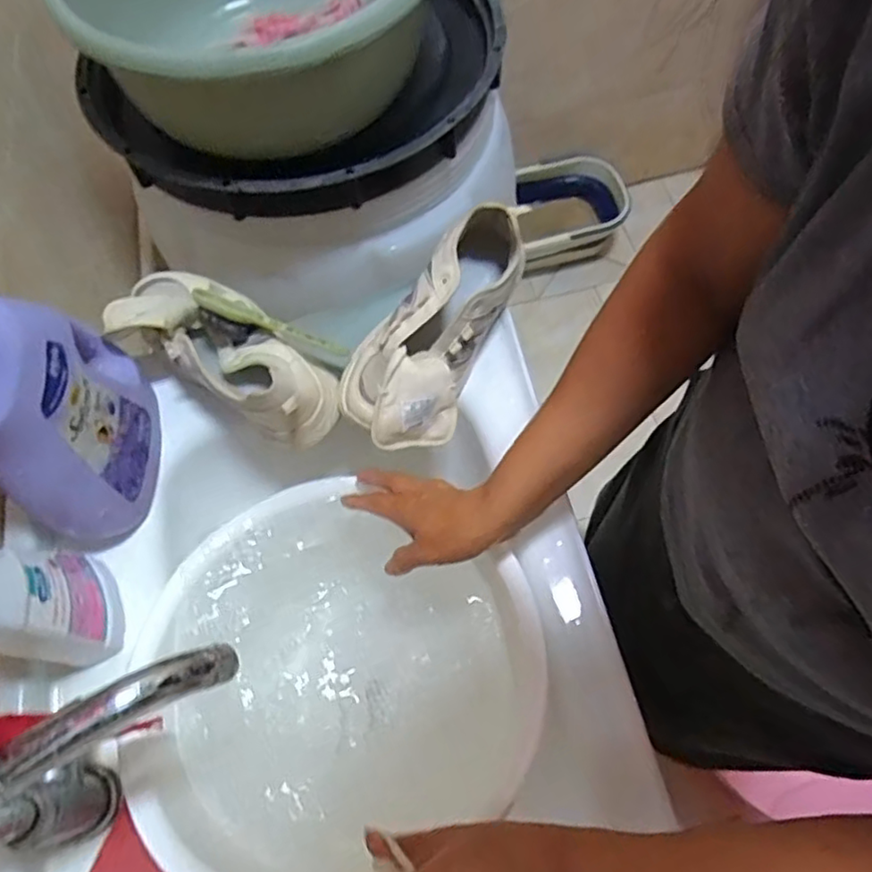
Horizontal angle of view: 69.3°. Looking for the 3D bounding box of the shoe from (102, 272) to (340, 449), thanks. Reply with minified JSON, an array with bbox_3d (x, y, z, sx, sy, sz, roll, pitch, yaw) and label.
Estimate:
[{"bbox_3d":[-0.197,-0.085,0.600,0.241,0.079,0.111,32,71,16],"label":"shoe"}]

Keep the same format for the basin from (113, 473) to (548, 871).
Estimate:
[{"bbox_3d":[-0.086,0.201,0.521,0.329,0.105,0.302,-1,66,3],"label":"basin"}]

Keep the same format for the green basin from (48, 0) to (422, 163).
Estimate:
[{"bbox_3d":[-0.201,-0.466,0.688,0.341,0.151,0.386,-33,68,-11],"label":"green basin"}]

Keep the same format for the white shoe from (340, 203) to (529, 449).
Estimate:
[{"bbox_3d":[-0.003,-0.103,0.582,0.109,0.089,0.232,26,70,14],"label":"white shoe"}]

